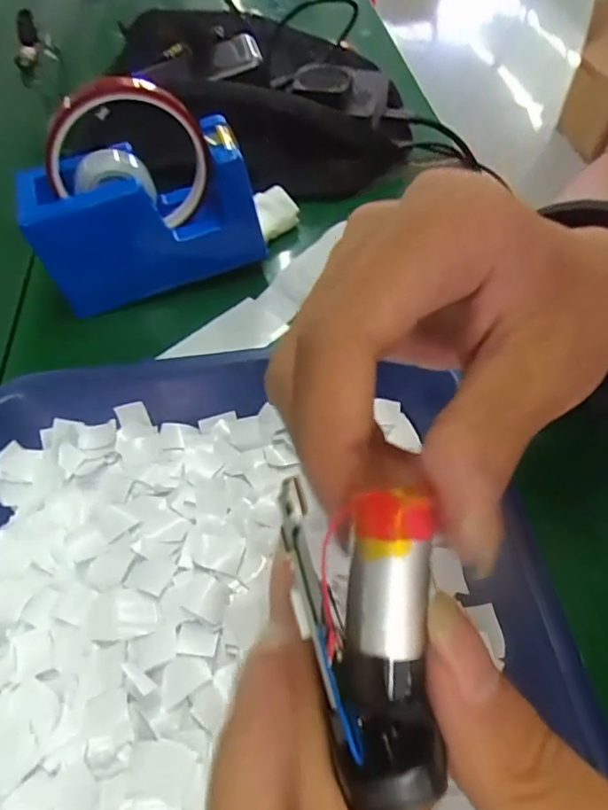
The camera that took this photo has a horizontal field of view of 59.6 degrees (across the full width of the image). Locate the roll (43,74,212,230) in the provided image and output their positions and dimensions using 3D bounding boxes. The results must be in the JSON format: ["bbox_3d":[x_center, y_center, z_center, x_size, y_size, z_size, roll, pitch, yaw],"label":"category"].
[{"bbox_3d":[-0.098,-0.138,0.297,0.085,0.085,0.015,-8,54,-8],"label":"roll"}]

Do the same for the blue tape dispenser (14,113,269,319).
[{"bbox_3d":[-0.095,-0.116,0.327,0.131,0.086,0.040,-15,55,-13],"label":"blue tape dispenser"}]

